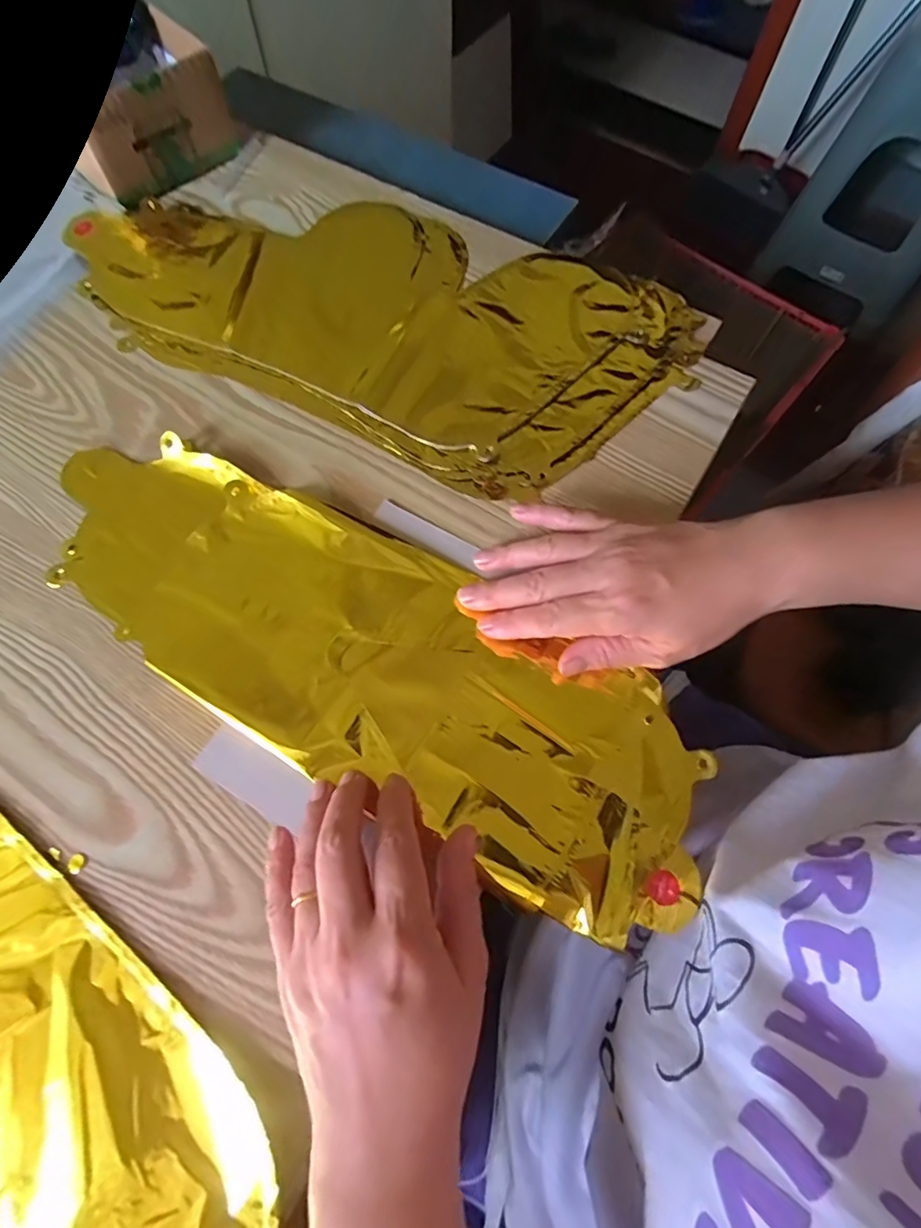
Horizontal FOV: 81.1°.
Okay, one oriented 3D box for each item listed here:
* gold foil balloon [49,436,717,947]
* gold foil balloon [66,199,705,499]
[{"bbox_3d":[-0.062,0.016,0.313,0.415,0.013,0.139,30,71,12],"label":"gold foil balloon"},{"bbox_3d":[-0.069,-0.233,0.405,0.453,0.014,0.219,25,70,10],"label":"gold foil balloon"}]

